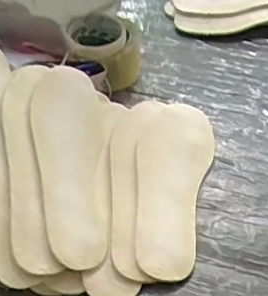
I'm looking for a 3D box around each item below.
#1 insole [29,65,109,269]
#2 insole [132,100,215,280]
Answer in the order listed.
[{"bbox_3d":[-0.075,0.010,0.639,0.090,0.010,0.251,15,54,-27],"label":"insole"},{"bbox_3d":[0.051,0.036,0.673,0.098,0.013,0.263,5,48,-7],"label":"insole"}]

